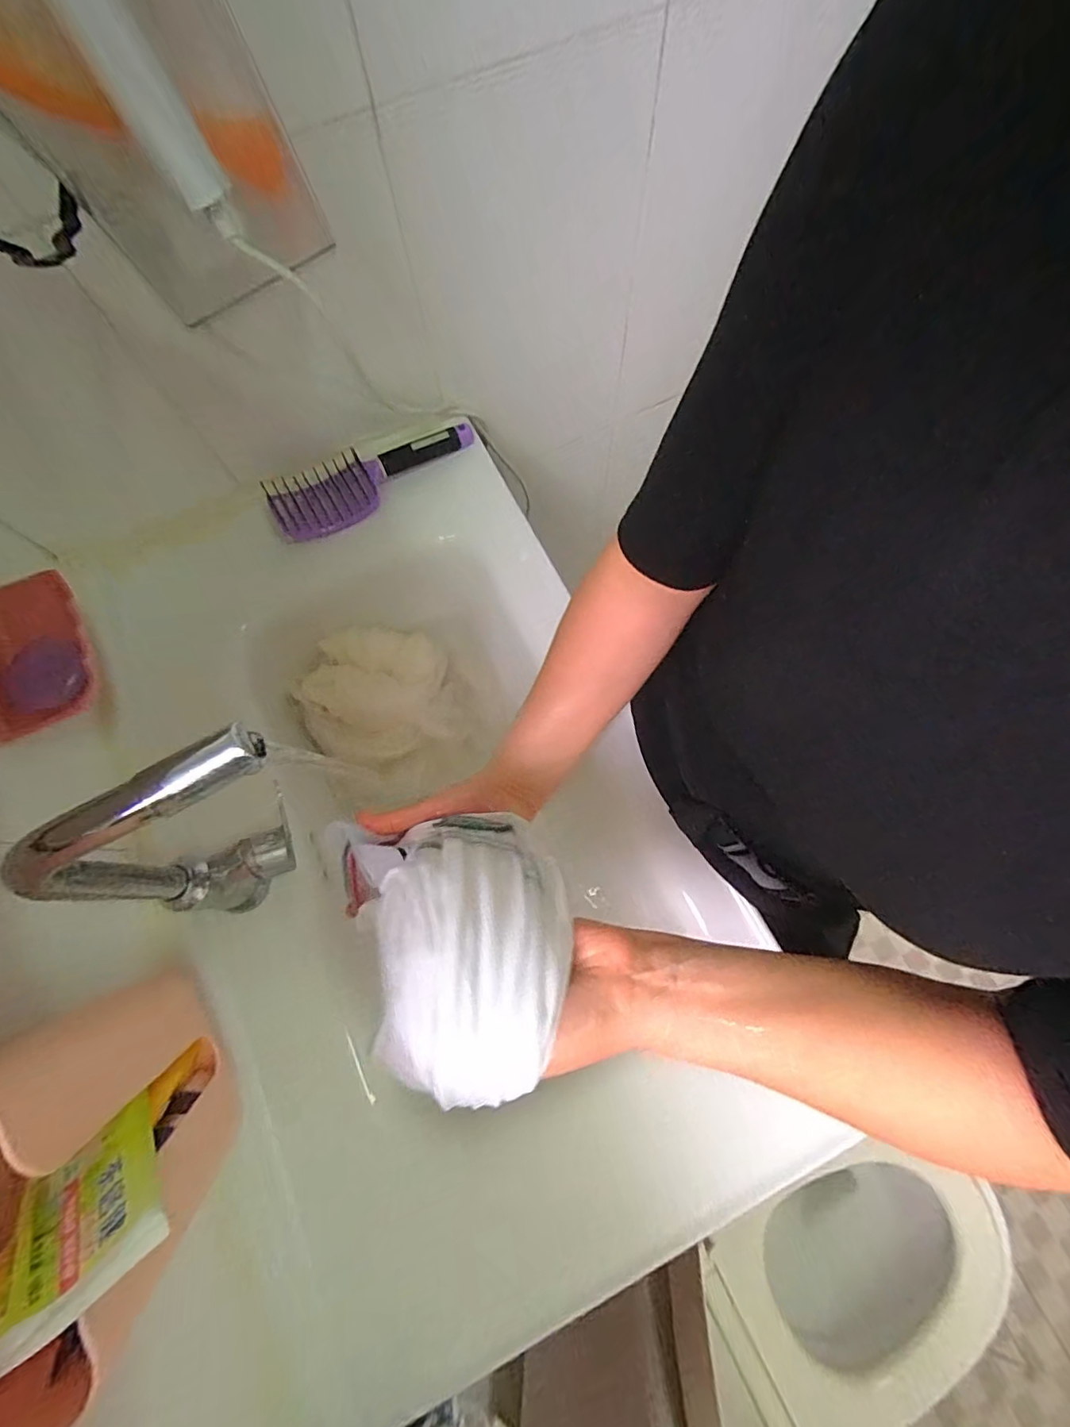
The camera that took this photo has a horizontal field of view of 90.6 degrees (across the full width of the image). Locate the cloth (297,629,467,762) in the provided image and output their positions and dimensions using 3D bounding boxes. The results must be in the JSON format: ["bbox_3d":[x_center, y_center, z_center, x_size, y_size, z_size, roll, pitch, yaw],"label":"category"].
[{"bbox_3d":[-0.179,-0.024,0.603,0.168,0.072,0.151,-16,73,-3],"label":"cloth"}]

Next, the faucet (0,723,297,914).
[{"bbox_3d":[-0.213,0.084,0.372,0.158,0.245,0.034,-33,74,-8],"label":"faucet"}]

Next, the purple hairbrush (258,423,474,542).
[{"bbox_3d":[-0.185,-0.275,0.603,0.234,0.034,0.081,-28,74,-7],"label":"purple hairbrush"}]

